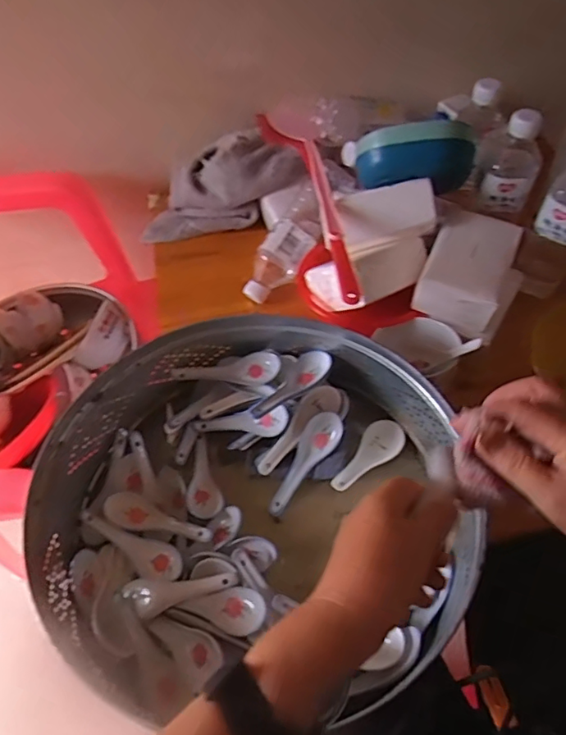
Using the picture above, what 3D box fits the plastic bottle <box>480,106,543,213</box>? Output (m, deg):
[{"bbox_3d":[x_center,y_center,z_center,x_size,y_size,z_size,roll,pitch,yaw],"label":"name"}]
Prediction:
[{"bbox_3d":[0.278,-0.251,0.647,0.064,0.120,0.064,15,59,13],"label":"plastic bottle"}]

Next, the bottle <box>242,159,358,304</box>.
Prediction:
[{"bbox_3d":[0.020,-0.187,0.738,0.057,0.065,0.219,34,90,23],"label":"bottle"}]

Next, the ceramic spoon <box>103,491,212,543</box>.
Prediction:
[{"bbox_3d":[-0.132,0.157,0.562,0.125,0.020,0.032,13,58,12],"label":"ceramic spoon"}]

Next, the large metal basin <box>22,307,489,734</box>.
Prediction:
[{"bbox_3d":[-0.040,0.127,0.547,0.395,0.114,0.366,-40,63,-21],"label":"large metal basin"}]

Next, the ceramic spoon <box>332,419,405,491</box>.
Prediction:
[{"bbox_3d":[0.092,0.103,0.595,0.044,0.026,0.120,34,48,23],"label":"ceramic spoon"}]

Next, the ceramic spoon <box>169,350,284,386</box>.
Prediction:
[{"bbox_3d":[-0.067,0.004,0.630,0.125,0.027,0.036,-5,56,0],"label":"ceramic spoon"}]

